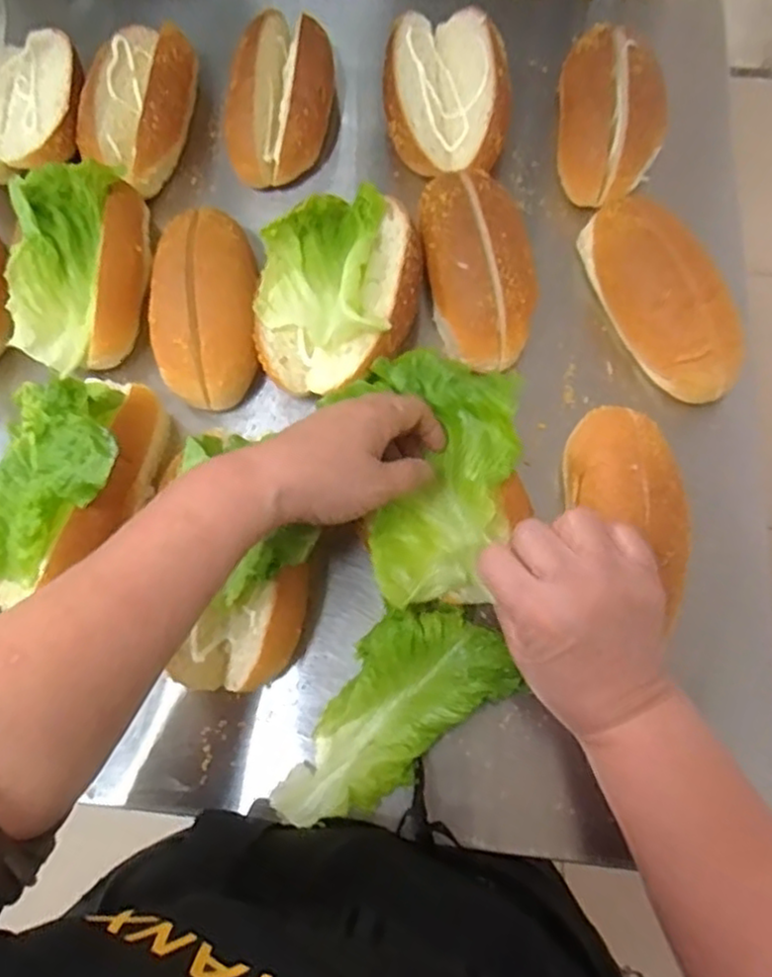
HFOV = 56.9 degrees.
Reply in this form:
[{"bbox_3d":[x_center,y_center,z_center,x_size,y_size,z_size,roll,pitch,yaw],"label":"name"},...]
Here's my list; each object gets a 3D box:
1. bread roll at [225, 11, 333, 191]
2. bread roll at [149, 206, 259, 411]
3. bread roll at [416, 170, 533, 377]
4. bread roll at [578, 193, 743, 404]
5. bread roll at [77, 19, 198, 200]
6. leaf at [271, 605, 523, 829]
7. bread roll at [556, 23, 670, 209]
[{"bbox_3d":[-0.084,-0.313,0.577,0.080,0.076,0.153,5,69,5],"label":"bread roll"},{"bbox_3d":[-0.129,-0.130,0.495,0.079,0.042,0.144,-4,69,1],"label":"bread roll"},{"bbox_3d":[0.065,-0.156,0.505,0.074,0.061,0.145,-6,69,1],"label":"bread roll"},{"bbox_3d":[0.181,-0.134,0.491,0.056,0.062,0.160,-22,70,-6],"label":"bread roll"},{"bbox_3d":[-0.199,-0.310,0.570,0.083,0.050,0.156,6,69,5],"label":"bread roll"},{"bbox_3d":[0.000,0.128,0.404,0.144,0.034,0.072,-45,73,0],"label":"leaf"},{"bbox_3d":[0.173,-0.291,0.551,0.077,0.059,0.154,3,69,4],"label":"bread roll"}]

